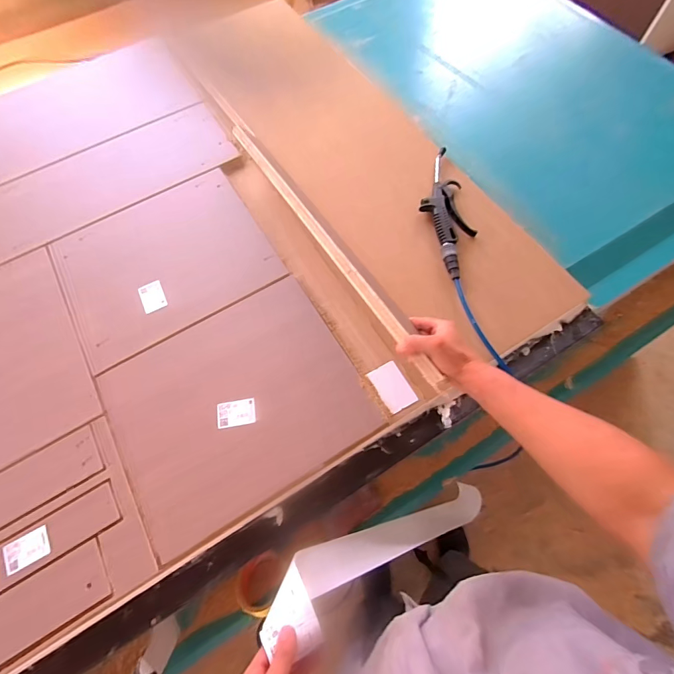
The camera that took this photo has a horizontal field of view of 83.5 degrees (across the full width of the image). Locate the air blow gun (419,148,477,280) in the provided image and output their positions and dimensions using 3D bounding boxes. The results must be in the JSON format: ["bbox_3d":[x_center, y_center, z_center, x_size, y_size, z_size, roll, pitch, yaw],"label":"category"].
[{"bbox_3d":[0.224,-0.269,0.777,0.096,0.027,0.333,-9,66,-1],"label":"air blow gun"}]

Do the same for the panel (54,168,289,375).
[{"bbox_3d":[-0.336,-0.155,0.748,0.374,0.019,0.312,-30,68,-10],"label":"panel"}]

